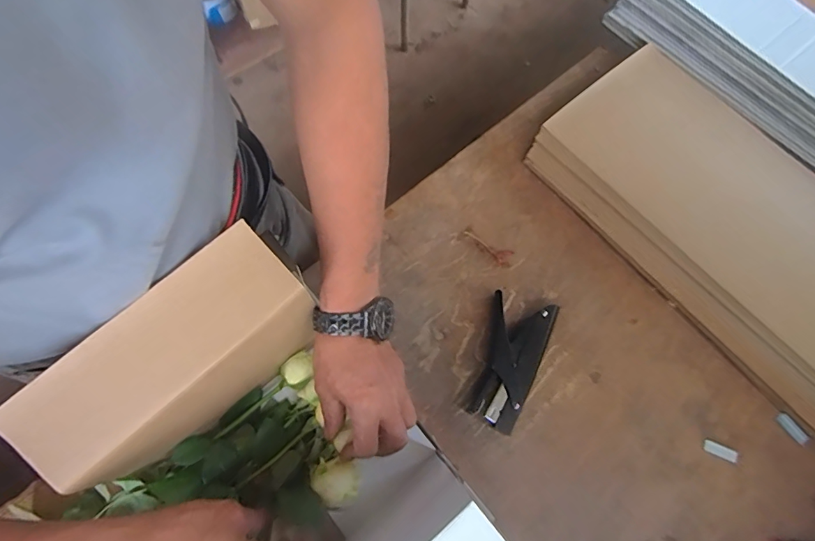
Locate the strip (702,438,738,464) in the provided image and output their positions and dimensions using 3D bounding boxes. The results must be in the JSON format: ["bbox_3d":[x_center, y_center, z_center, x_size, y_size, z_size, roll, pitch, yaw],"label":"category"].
[{"bbox_3d":[0.345,0.200,0.493,0.035,0.007,0.013,26,73,8],"label":"strip"}]

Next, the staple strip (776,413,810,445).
[{"bbox_3d":[0.430,0.177,0.498,0.012,0.004,0.037,-39,76,-12],"label":"staple strip"}]

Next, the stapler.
[{"bbox_3d":[0.120,0.105,0.507,0.071,0.028,0.147,16,72,5],"label":"stapler"}]

